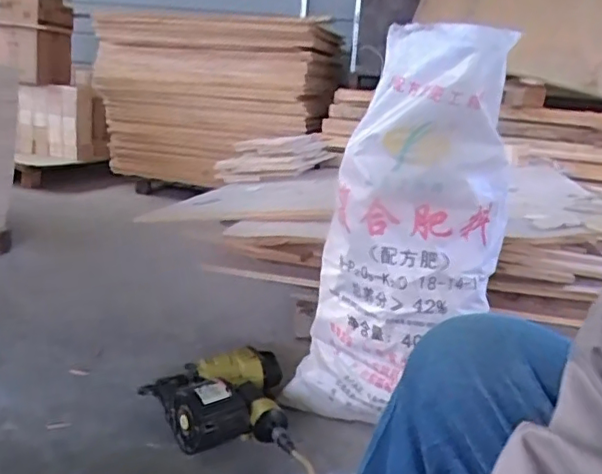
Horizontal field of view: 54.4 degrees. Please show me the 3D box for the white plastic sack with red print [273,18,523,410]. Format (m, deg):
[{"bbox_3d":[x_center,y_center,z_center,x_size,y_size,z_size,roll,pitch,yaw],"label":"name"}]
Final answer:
[{"bbox_3d":[0.197,0.005,1.184,0.386,0.773,0.209,12,16,28],"label":"white plastic sack with red print"}]

